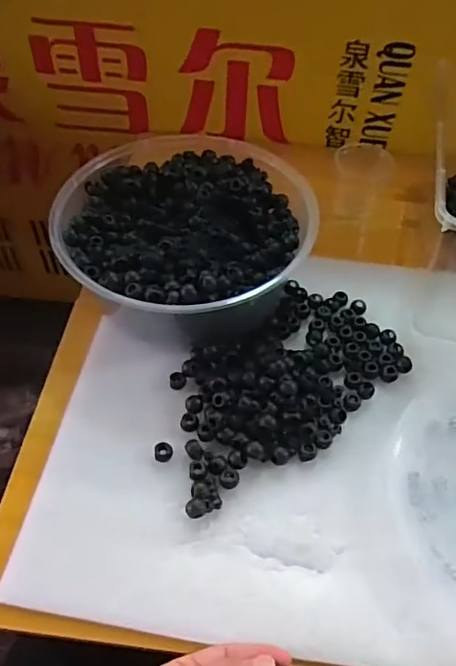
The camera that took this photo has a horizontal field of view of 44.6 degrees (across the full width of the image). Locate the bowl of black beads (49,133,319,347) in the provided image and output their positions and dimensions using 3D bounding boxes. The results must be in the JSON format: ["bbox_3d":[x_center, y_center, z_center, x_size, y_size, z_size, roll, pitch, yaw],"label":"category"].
[{"bbox_3d":[-0.045,-0.093,0.579,0.241,0.089,0.224,1,53,-2],"label":"bowl of black beads"}]

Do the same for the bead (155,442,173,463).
[{"bbox_3d":[-0.056,0.103,0.485,0.015,0.011,0.015,-5,53,-6],"label":"bead"}]

